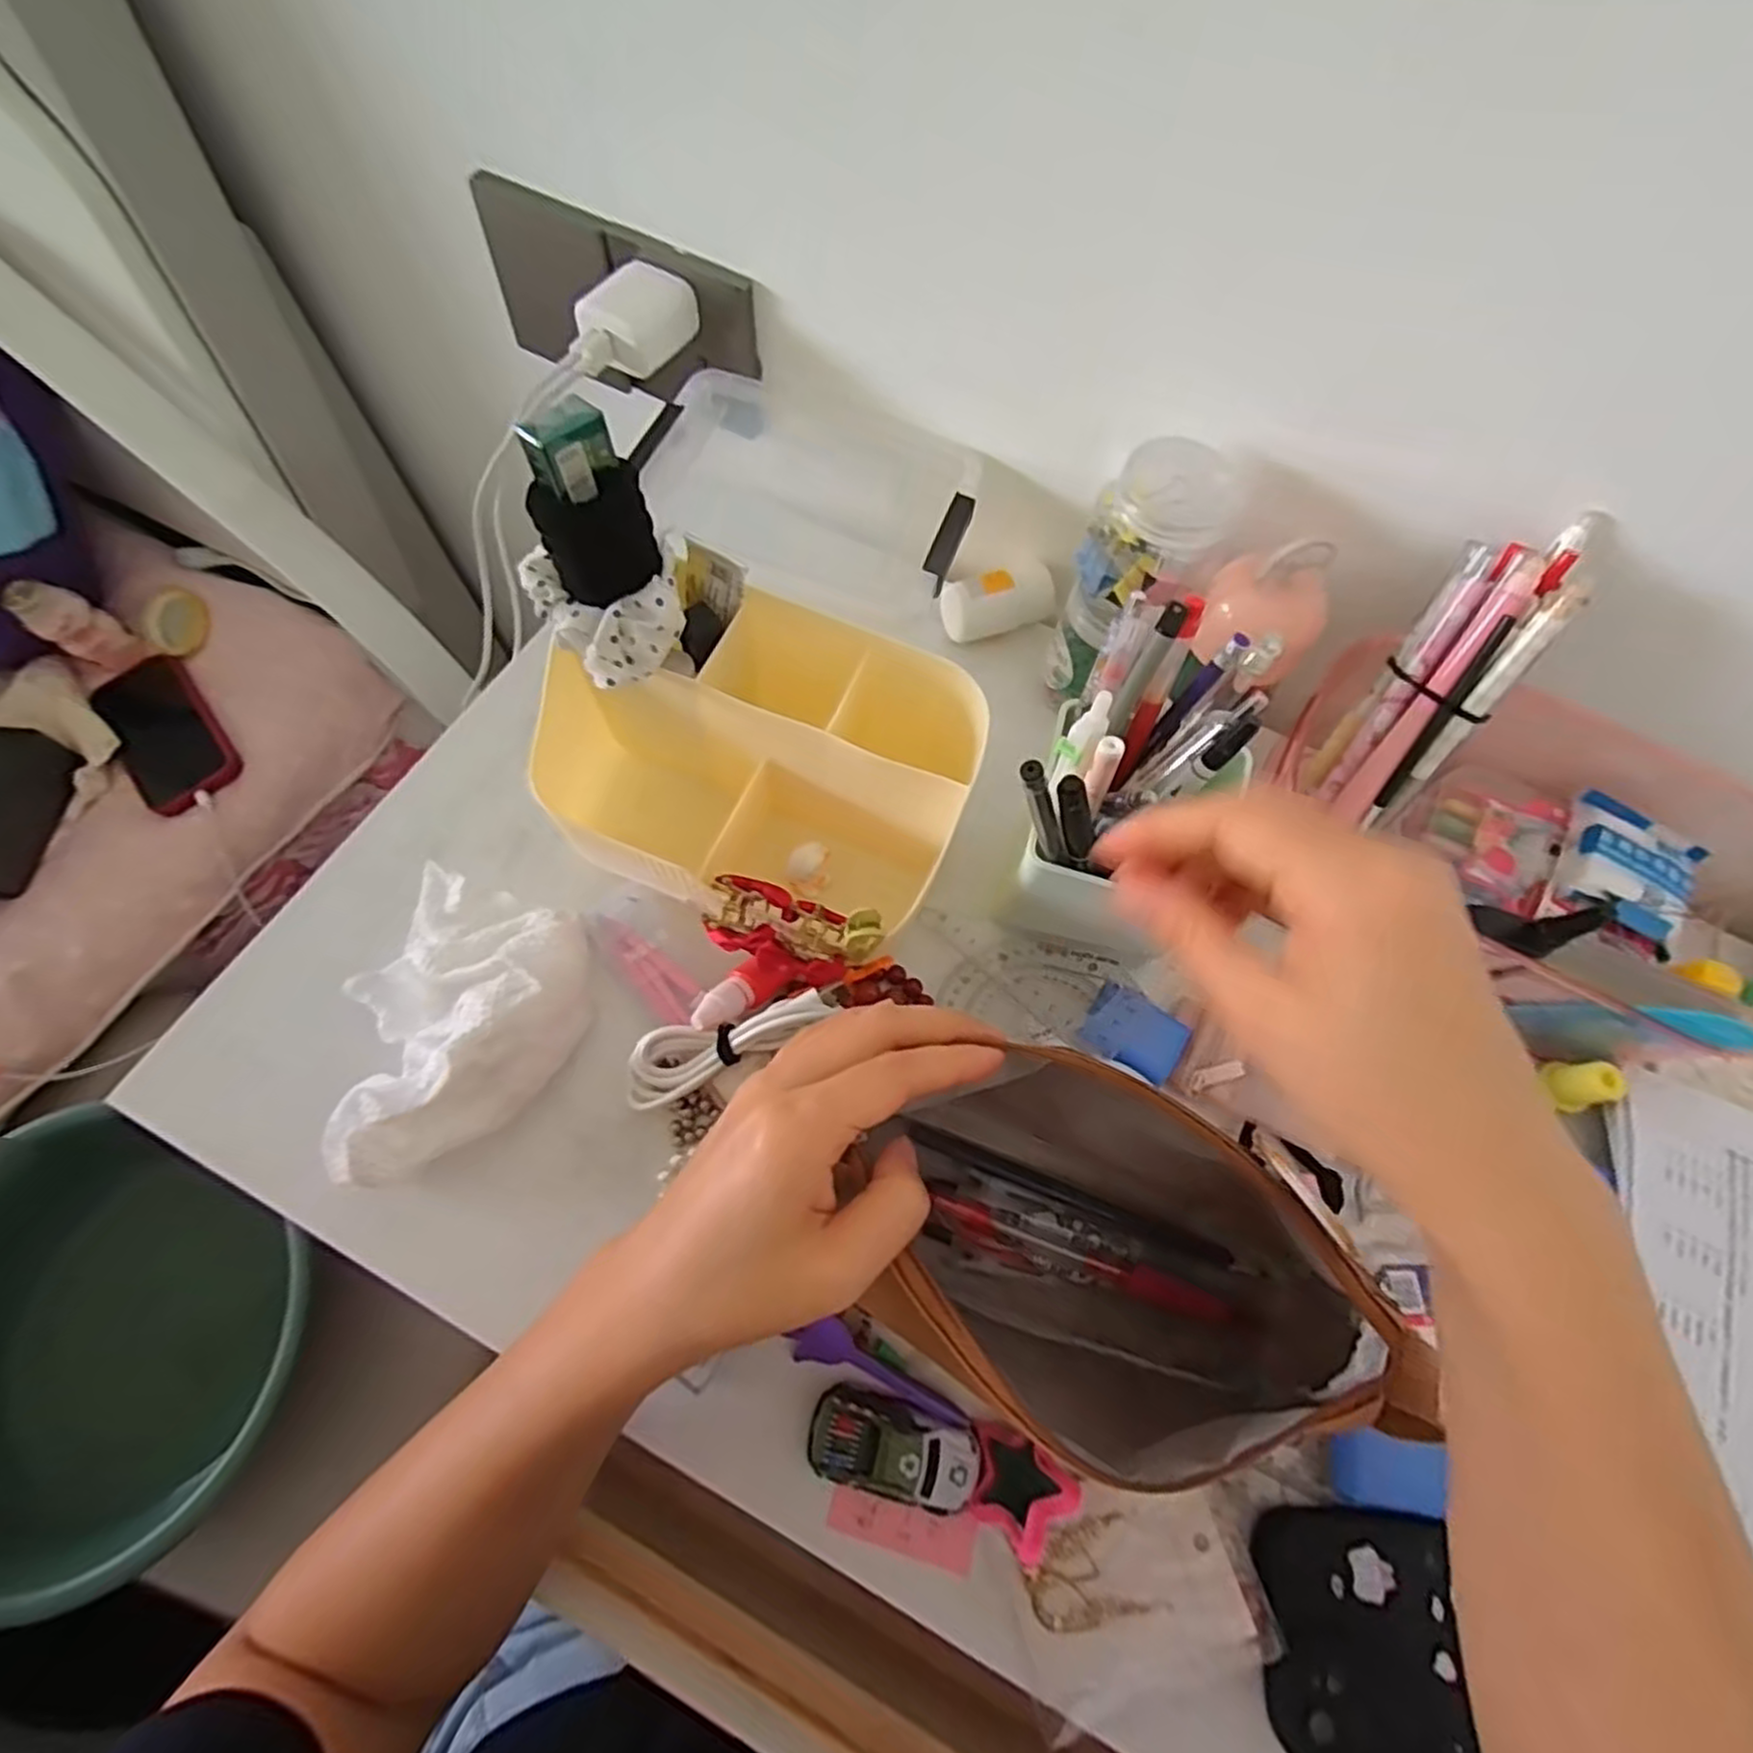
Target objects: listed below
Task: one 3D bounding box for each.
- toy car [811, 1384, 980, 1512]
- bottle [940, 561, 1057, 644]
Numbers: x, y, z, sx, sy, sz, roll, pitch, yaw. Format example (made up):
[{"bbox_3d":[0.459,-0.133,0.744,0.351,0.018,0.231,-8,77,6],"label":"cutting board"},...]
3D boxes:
[{"bbox_3d":[0.007,0.218,0.293,0.063,0.023,0.030,16,67,3],"label":"toy car"},{"bbox_3d":[0.071,-0.157,0.434,0.065,0.027,0.028,-17,70,-11],"label":"bottle"}]

